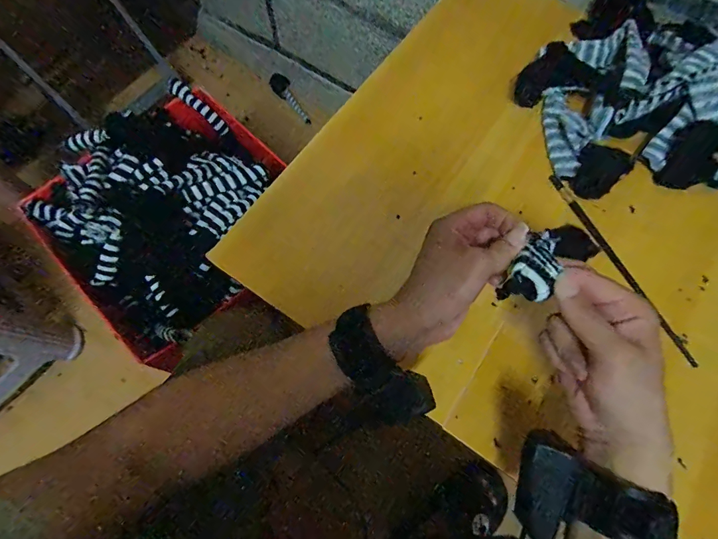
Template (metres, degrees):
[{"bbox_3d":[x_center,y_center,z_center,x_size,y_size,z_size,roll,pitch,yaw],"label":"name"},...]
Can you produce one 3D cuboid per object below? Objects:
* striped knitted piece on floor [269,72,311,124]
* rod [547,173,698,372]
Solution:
[{"bbox_3d":[-0.206,-0.510,1.171,0.033,0.043,0.166,-49,116,-15],"label":"striped knitted piece on floor"},{"bbox_3d":[0.275,-0.008,0.414,0.015,0.007,0.236,-24,71,-8],"label":"rod"}]

